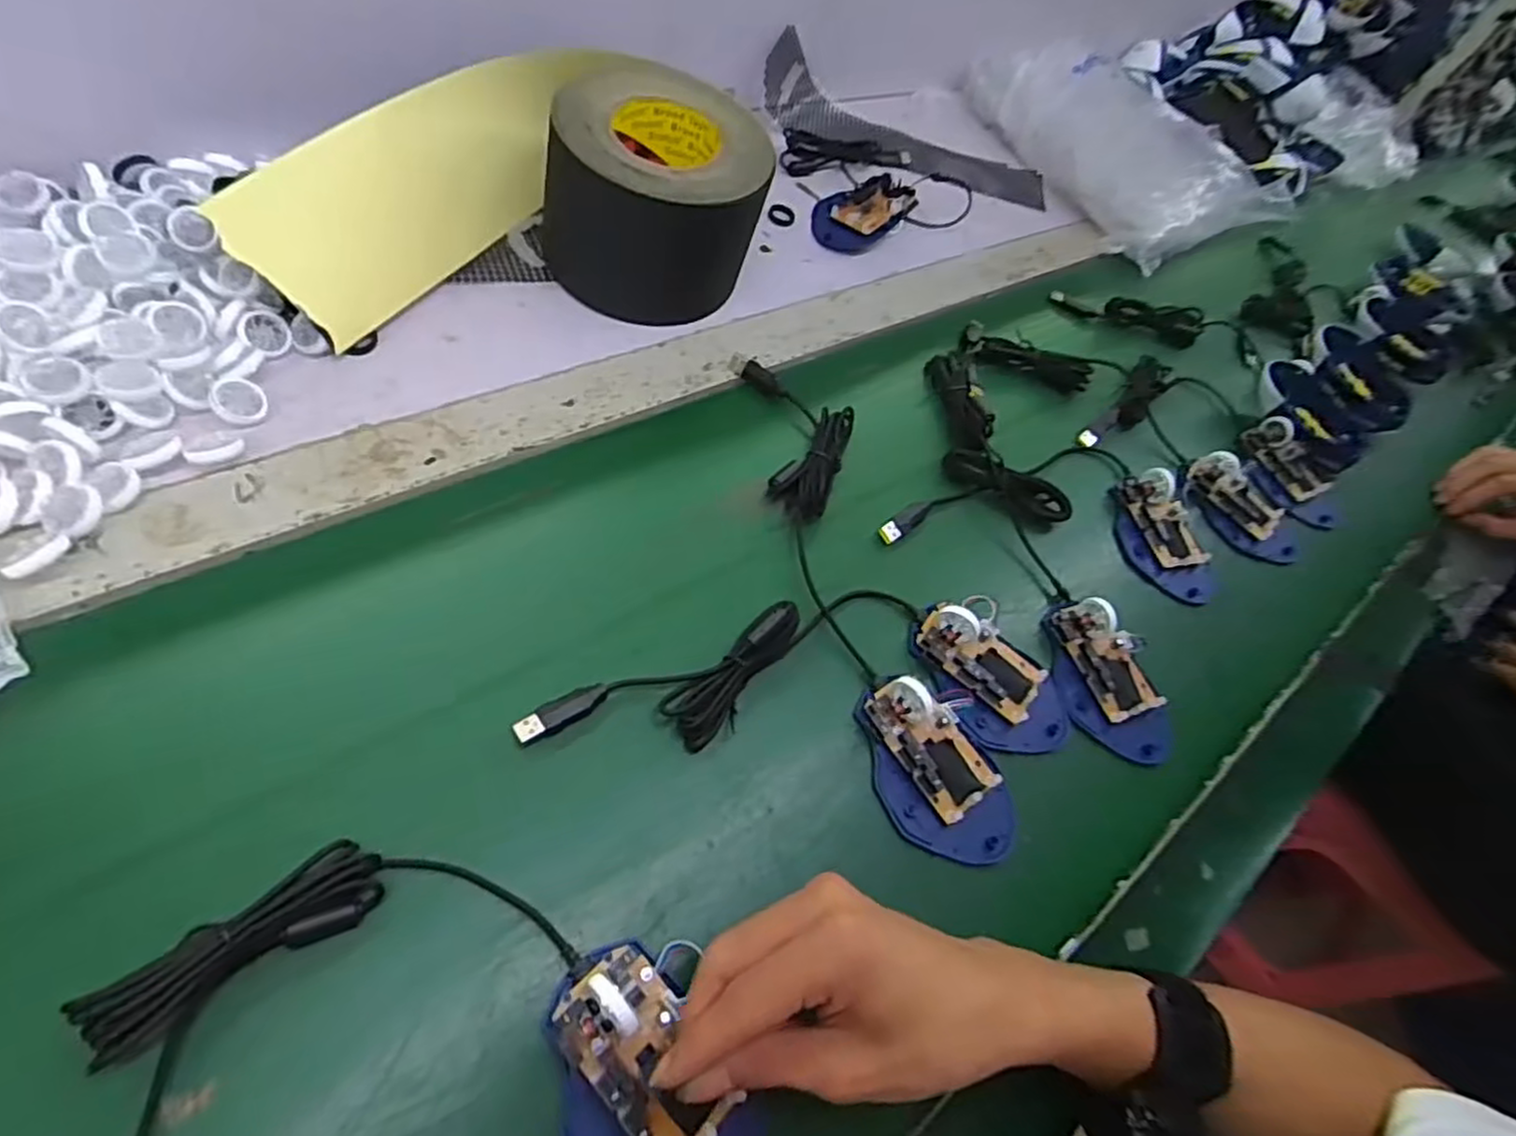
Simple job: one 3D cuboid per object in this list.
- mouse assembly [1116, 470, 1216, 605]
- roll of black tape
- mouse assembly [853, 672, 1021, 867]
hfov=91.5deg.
[{"bbox_3d":[0.301,-0.030,0.543,0.070,0.030,0.103,-8,53,-11],"label":"mouse assembly"},{"bbox_3d":[-0.155,-0.240,0.501,0.334,0.132,0.137,-15,55,-16],"label":"roll of black tape"},{"bbox_3d":[0.100,0.108,0.399,0.074,0.027,0.105,-27,72,-21],"label":"mouse assembly"}]

